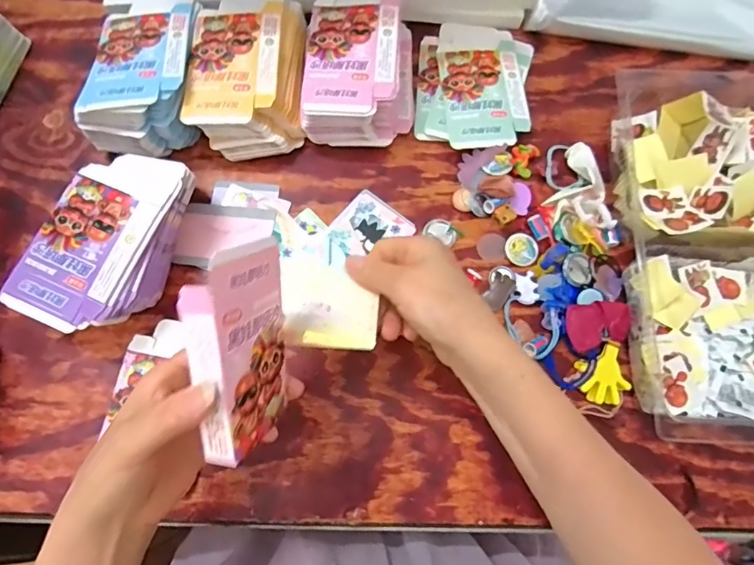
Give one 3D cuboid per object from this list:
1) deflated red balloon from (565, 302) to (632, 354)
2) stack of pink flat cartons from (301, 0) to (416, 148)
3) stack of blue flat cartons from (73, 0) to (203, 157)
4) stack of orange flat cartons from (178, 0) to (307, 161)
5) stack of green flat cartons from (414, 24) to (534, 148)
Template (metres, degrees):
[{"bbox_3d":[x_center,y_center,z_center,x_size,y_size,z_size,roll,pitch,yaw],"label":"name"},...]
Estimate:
[{"bbox_3d":[0.192,0.037,0.419,0.052,0.015,0.038,-5,72,-2],"label":"deflated red balloon"},{"bbox_3d":[-0.014,-0.211,0.479,0.104,0.060,0.145,3,72,1],"label":"stack of pink flat cartons"},{"bbox_3d":[-0.220,-0.200,0.470,0.093,0.066,0.162,5,72,1],"label":"stack of blue flat cartons"},{"bbox_3d":[-0.123,-0.199,0.475,0.110,0.058,0.154,1,72,0],"label":"stack of orange flat cartons"},{"bbox_3d":[0.100,-0.202,0.500,0.114,0.016,0.148,8,72,2],"label":"stack of green flat cartons"}]

